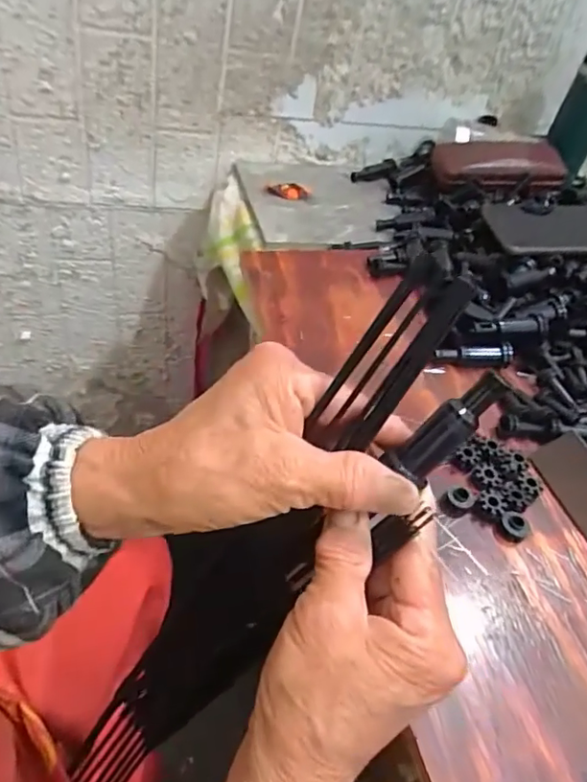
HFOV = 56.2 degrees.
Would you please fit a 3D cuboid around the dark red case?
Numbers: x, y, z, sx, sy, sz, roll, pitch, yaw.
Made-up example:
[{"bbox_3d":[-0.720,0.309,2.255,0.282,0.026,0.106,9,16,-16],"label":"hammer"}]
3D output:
[{"bbox_3d":[0.245,-0.265,0.647,0.154,0.037,0.080,5,45,-8],"label":"dark red case"}]

